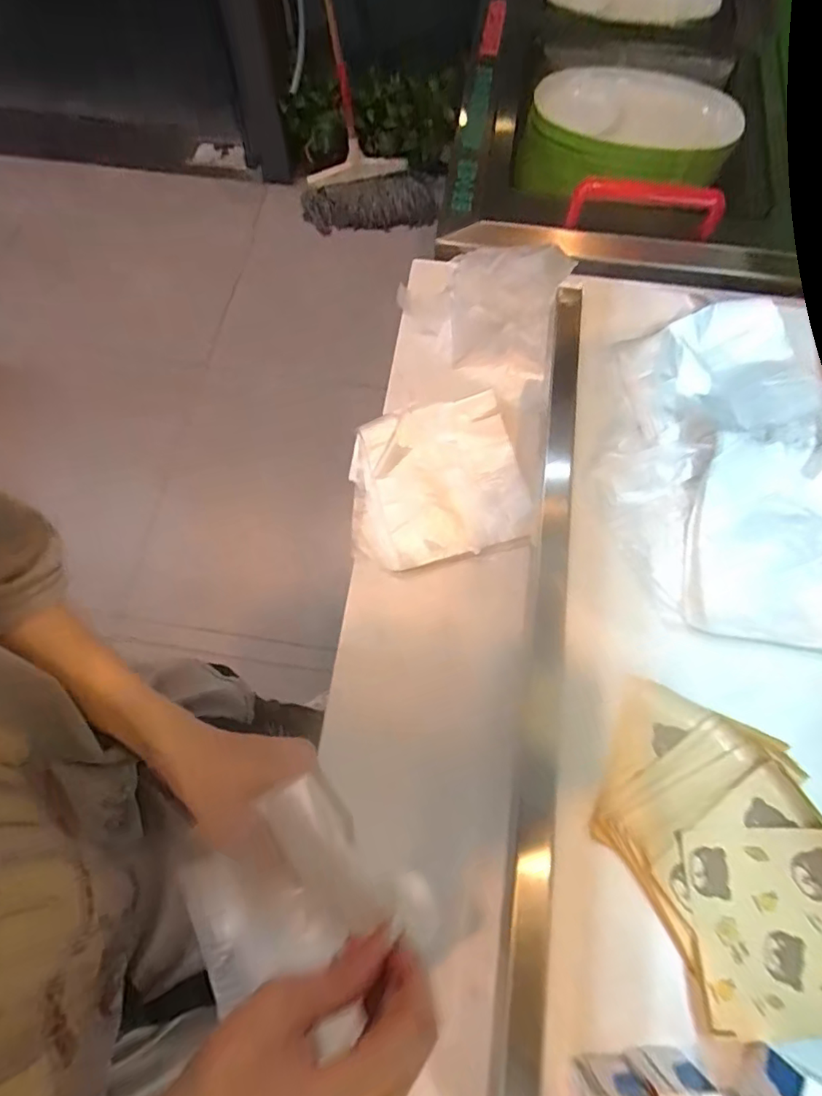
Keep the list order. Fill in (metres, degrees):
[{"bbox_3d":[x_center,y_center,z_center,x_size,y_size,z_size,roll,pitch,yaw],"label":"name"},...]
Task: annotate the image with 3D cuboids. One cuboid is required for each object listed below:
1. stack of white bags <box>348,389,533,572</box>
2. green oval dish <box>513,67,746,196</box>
[{"bbox_3d":[0.030,-0.084,0.710,0.212,0.024,0.204,-9,68,-3],"label":"stack of white bags"},{"bbox_3d":[0.369,-0.734,0.999,0.352,0.098,0.190,3,68,2],"label":"green oval dish"}]

